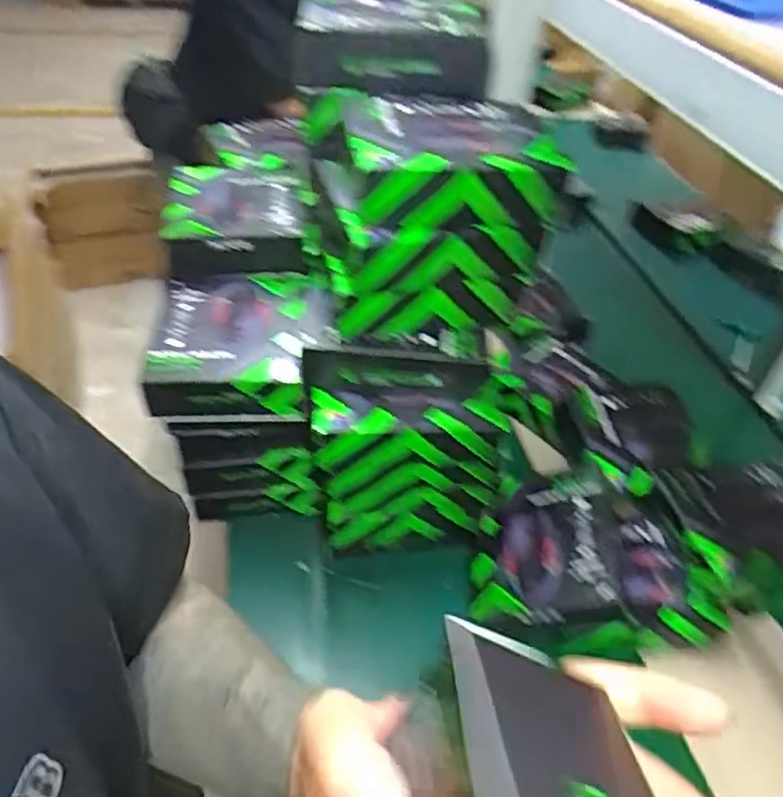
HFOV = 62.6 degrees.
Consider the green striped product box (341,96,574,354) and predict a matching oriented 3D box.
[{"bbox_3d":[0.040,-0.179,0.628,0.202,0.162,0.182,-3,44,-8],"label":"green striped product box"}]

